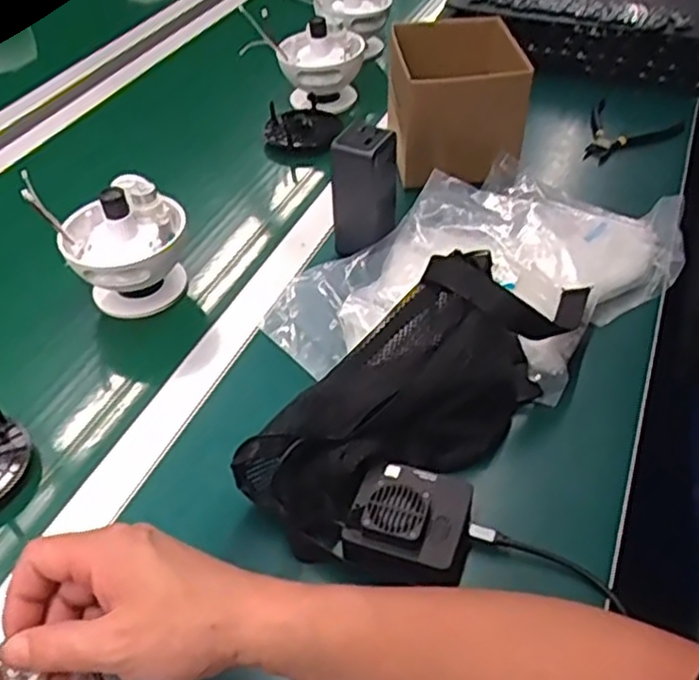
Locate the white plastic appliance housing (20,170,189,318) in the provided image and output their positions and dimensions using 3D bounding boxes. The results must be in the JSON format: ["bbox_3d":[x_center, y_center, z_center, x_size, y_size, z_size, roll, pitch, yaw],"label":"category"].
[{"bbox_3d":[-0.218,-0.092,0.688,0.123,0.125,0.094,-14,45,-14],"label":"white plastic appliance housing"}]

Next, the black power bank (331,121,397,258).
[{"bbox_3d":[0.014,-0.142,0.701,0.052,0.123,0.047,16,48,17],"label":"black power bank"}]

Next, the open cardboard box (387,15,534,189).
[{"bbox_3d":[0.115,-0.271,0.811,0.126,0.125,0.189,-4,44,-3],"label":"open cardboard box"}]

